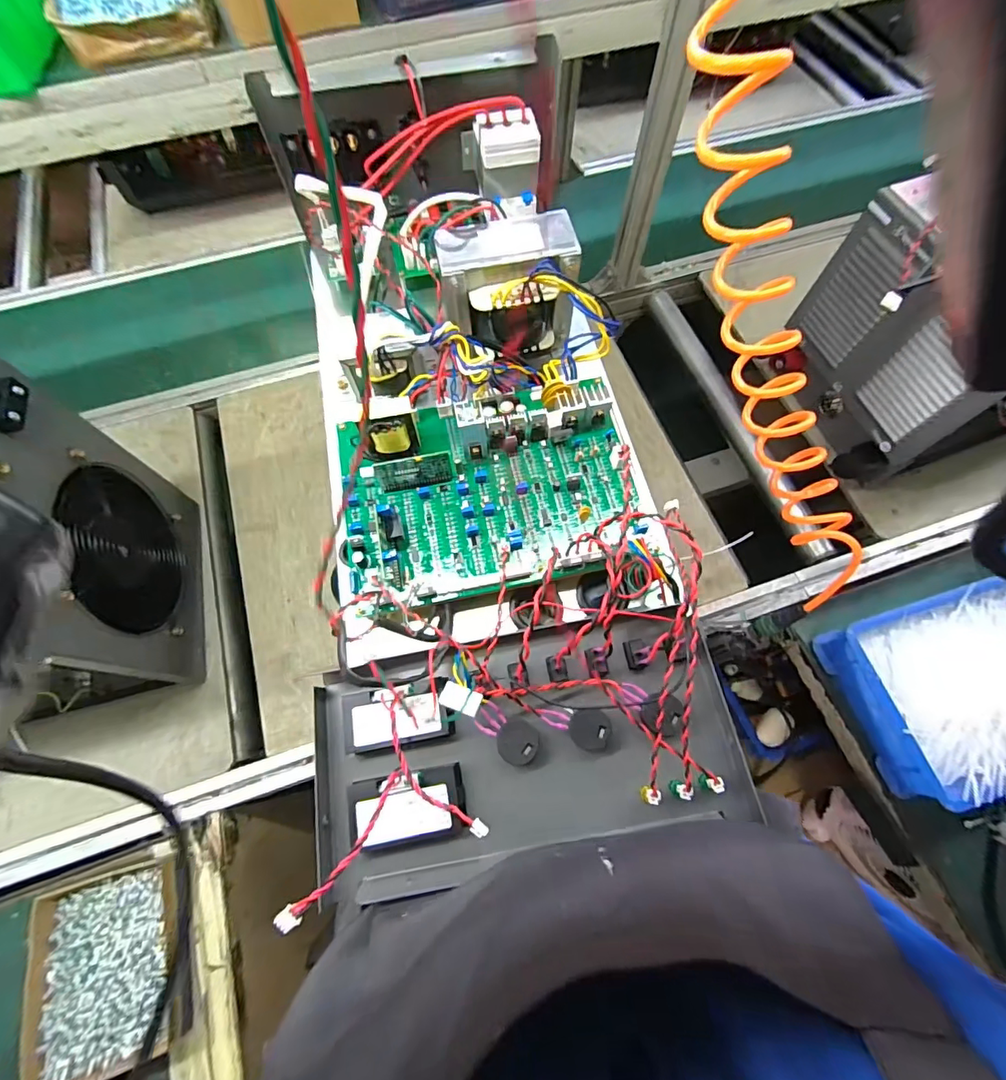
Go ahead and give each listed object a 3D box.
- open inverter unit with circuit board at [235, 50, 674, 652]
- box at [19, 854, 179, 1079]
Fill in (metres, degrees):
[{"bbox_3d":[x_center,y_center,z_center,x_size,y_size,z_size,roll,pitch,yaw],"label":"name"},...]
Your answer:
[{"bbox_3d":[-0.035,-0.183,0.407,0.259,0.129,0.513,-11,69,-3],"label":"open inverter unit with circuit board"},{"bbox_3d":[-0.421,0.462,0.509,0.140,0.041,0.181,-15,69,-5],"label":"box"}]

